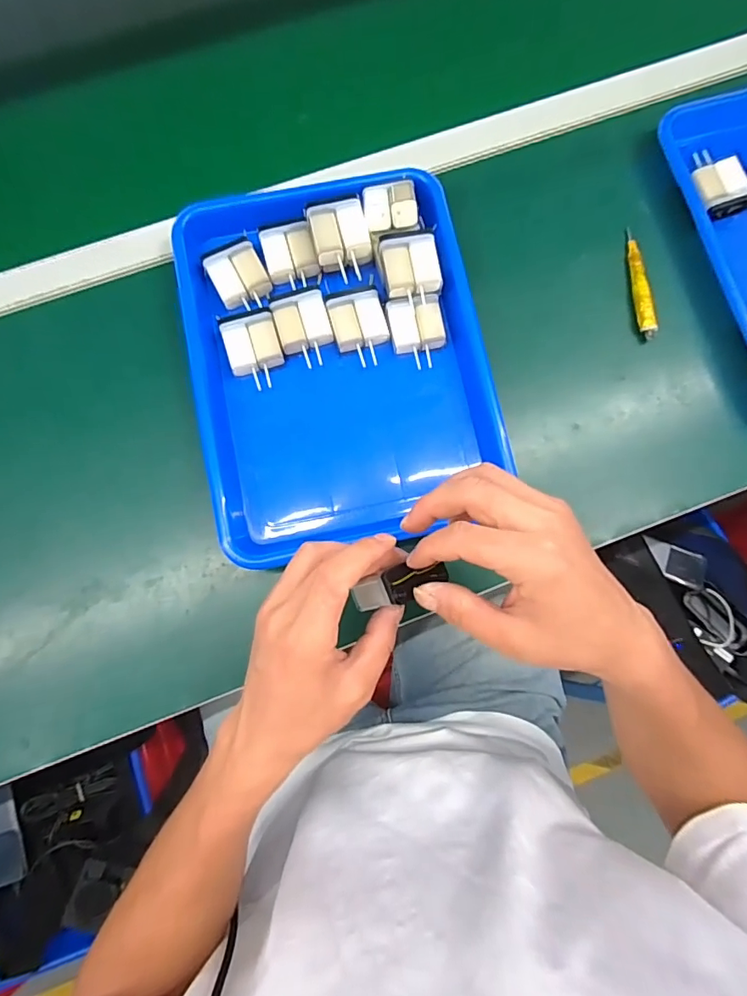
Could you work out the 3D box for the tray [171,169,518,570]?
[{"bbox_3d":[-0.030,-0.123,0.428,0.243,0.065,0.315,-12,80,-3],"label":"tray"}]

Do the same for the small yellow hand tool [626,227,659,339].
[{"bbox_3d":[0.258,-0.208,0.469,0.018,0.009,0.114,-3,80,-1],"label":"small yellow hand tool"}]

